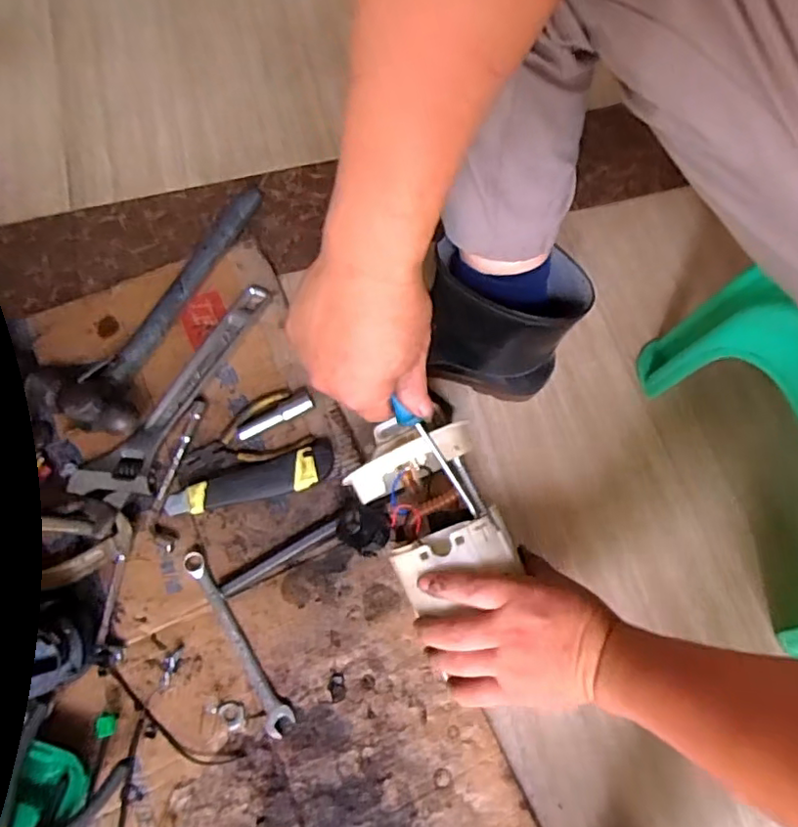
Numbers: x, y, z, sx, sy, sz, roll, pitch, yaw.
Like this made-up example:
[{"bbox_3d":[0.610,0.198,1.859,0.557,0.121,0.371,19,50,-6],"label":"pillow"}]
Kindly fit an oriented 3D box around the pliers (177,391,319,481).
[{"bbox_3d":[-0.157,0.020,0.598,0.128,0.007,0.069,-14,70,-9],"label":"pliers"}]

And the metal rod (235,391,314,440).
[{"bbox_3d":[-0.125,0.004,0.599,0.080,0.015,0.022,-29,73,-14],"label":"metal rod"}]

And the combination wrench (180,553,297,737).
[{"bbox_3d":[-0.145,0.200,0.528,0.022,0.013,0.172,-30,73,-14],"label":"combination wrench"}]

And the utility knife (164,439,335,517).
[{"bbox_3d":[-0.142,0.068,0.572,0.162,0.017,0.039,-19,71,-10],"label":"utility knife"}]

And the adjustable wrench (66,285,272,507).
[{"bbox_3d":[-0.222,-0.029,0.611,0.065,0.018,0.274,27,69,8],"label":"adjustable wrench"}]

